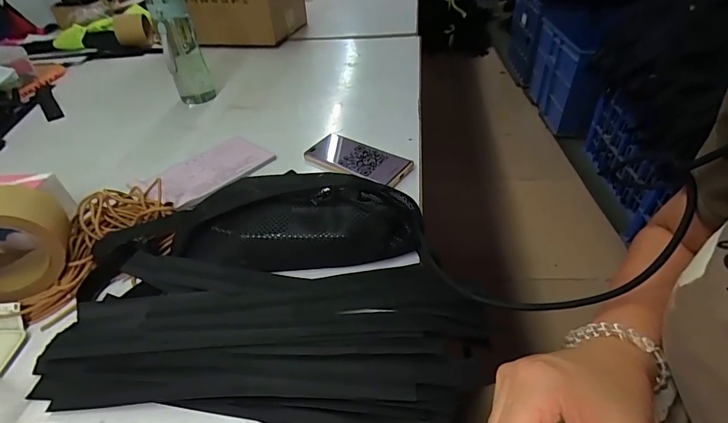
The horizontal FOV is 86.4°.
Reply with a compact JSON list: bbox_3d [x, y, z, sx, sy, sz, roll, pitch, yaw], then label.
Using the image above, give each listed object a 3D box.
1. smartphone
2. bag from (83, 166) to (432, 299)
[{"bbox_3d":[-0.014,-0.083,0.612,0.172,0.016,0.076,25,48,28],"label":"smartphone"},{"bbox_3d":[-0.130,0.002,0.467,0.385,0.074,0.138,-7,42,-5],"label":"bag"}]

